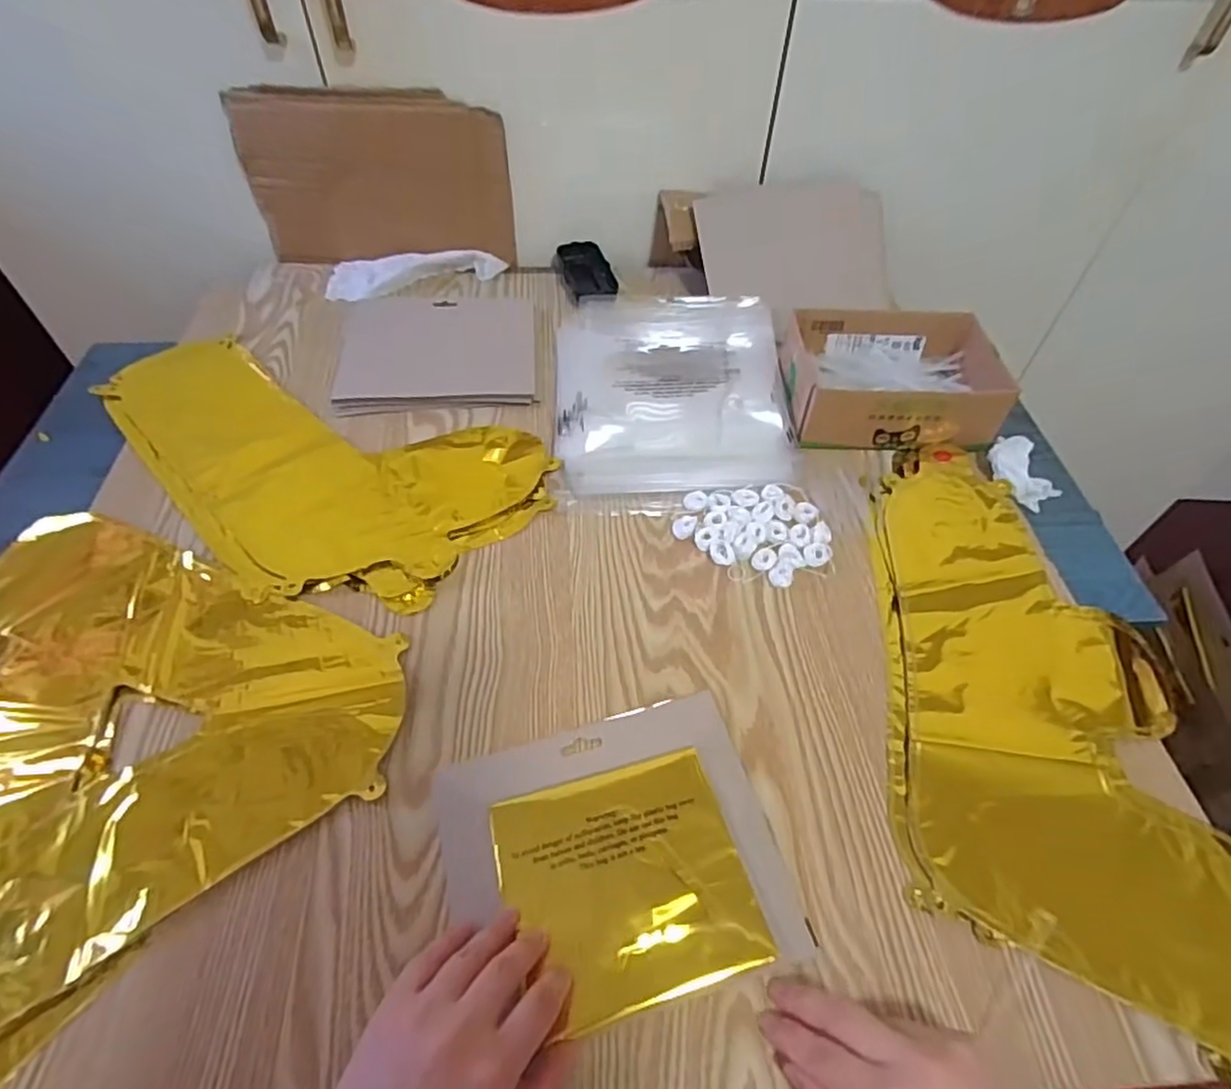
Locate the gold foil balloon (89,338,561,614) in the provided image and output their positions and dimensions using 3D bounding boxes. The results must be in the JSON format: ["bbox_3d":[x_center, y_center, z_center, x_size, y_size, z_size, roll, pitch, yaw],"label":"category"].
[{"bbox_3d":[-0.290,-0.074,0.588,0.434,0.011,0.223,20,53,13],"label":"gold foil balloon"}]

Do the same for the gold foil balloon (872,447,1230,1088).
[{"bbox_3d":[0.296,0.098,0.471,0.219,0.018,0.420,5,51,0],"label":"gold foil balloon"}]

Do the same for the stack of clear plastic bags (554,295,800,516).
[{"bbox_3d":[0.054,-0.155,0.656,0.220,0.028,0.301,0,51,-4],"label":"stack of clear plastic bags"}]

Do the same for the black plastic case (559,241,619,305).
[{"bbox_3d":[-0.032,-0.316,0.776,0.055,0.024,0.100,-8,52,-10],"label":"black plastic case"}]

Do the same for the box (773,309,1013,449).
[{"bbox_3d":[0.260,-0.161,0.640,0.186,0.065,0.149,2,51,-2],"label":"box"}]

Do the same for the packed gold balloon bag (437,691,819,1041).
[{"bbox_3d":[-0.001,0.185,0.401,0.193,0.014,0.161,-10,52,-12],"label":"packed gold balloon bag"}]

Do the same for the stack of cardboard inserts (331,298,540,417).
[{"bbox_3d":[-0.187,-0.208,0.700,0.198,0.013,0.179,-3,51,-6],"label":"stack of cardboard inserts"}]

